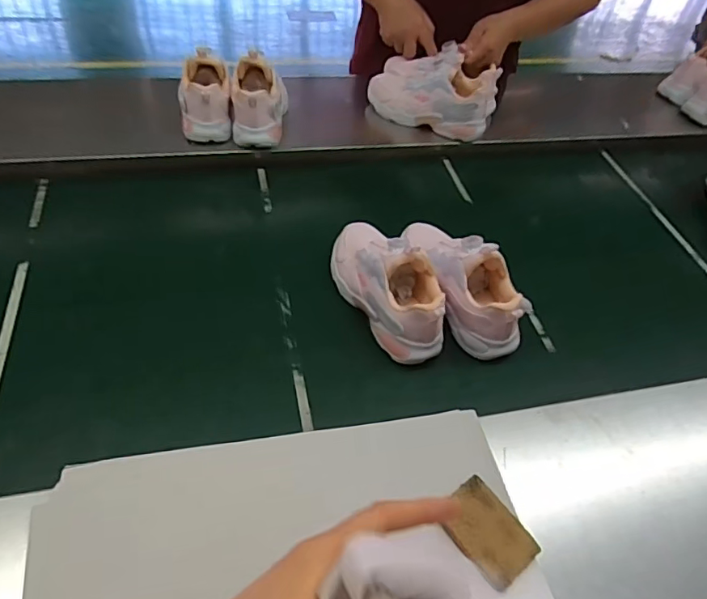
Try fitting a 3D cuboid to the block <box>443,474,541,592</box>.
[{"bbox_3d":[0.105,0.182,0.412,0.054,0.011,0.072,-28,59,-29],"label":"block"}]

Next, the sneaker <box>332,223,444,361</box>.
[{"bbox_3d":[0.043,-0.029,0.637,0.083,0.104,0.204,-20,55,-23],"label":"sneaker"}]

